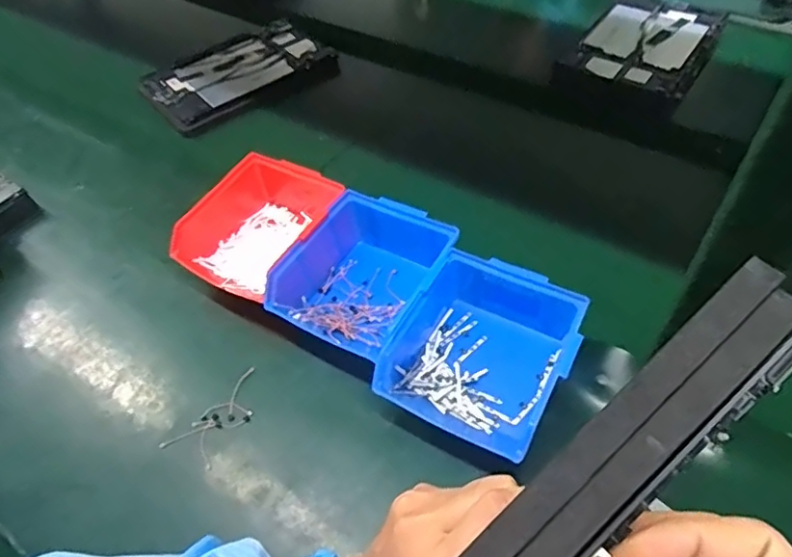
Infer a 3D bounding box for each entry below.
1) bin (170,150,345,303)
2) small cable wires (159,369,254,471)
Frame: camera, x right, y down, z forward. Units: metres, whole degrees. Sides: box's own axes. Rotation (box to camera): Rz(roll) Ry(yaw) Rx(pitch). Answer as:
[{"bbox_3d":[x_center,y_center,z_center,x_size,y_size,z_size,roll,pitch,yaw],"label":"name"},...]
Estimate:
[{"bbox_3d":[-0.121,-0.053,0.566,0.126,0.068,0.169,27,56,24],"label":"bin"},{"bbox_3d":[-0.143,0.118,0.469,0.043,0.006,0.091,35,60,28],"label":"small cable wires"}]

